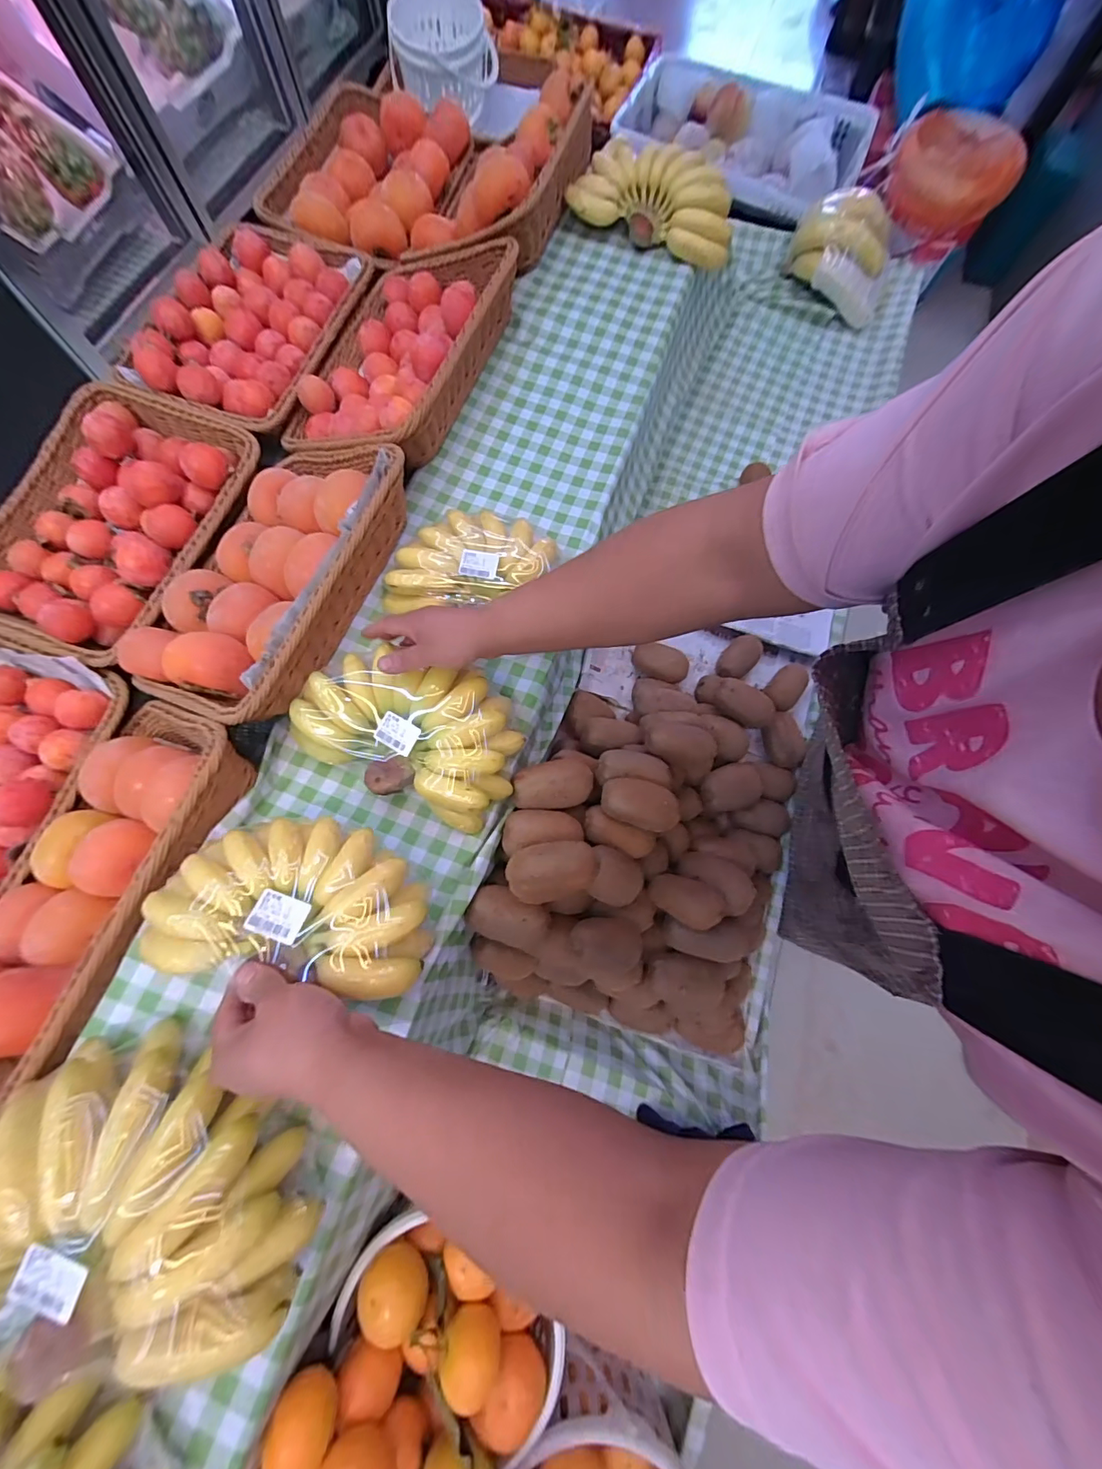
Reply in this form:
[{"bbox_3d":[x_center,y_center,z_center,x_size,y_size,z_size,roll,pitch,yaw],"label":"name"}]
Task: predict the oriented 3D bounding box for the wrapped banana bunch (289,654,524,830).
[{"bbox_3d":[-0.132,-0.011,0.472,0.203,0.054,0.141,23,75,5],"label":"wrapped banana bunch"}]

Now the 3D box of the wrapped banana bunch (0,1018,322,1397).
[{"bbox_3d":[-0.269,0.287,0.306,0.208,0.077,0.161,-10,75,-4],"label":"wrapped banana bunch"}]

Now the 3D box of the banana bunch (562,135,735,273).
[{"bbox_3d":[0.143,-0.737,0.680,0.235,0.070,0.113,3,74,-1],"label":"banana bunch"}]

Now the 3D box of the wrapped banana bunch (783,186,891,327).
[{"bbox_3d":[0.513,-0.838,0.857,0.189,0.119,0.111,26,76,6],"label":"wrapped banana bunch"}]

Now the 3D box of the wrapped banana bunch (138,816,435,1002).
[{"bbox_3d":[-0.193,0.131,0.388,0.195,0.055,0.129,9,51,0],"label":"wrapped banana bunch"}]

